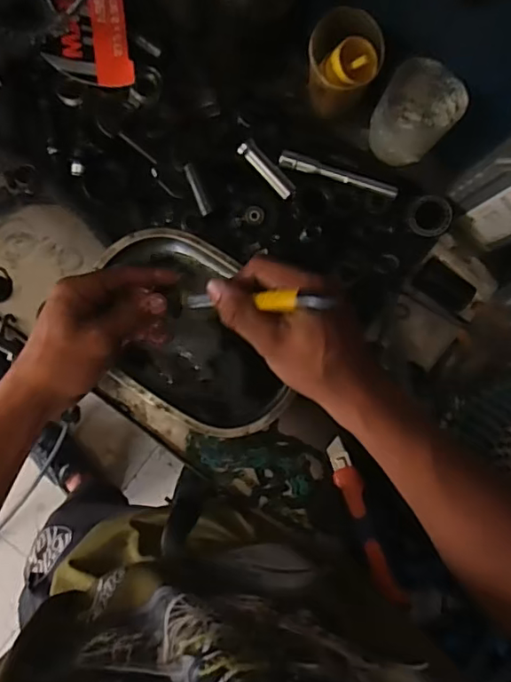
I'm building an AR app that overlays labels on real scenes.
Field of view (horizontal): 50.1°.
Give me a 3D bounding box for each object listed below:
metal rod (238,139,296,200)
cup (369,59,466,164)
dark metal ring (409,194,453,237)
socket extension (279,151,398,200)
[{"bbox_3d":[0.013,-0.172,0.552,0.070,0.019,0.017,41,81,-1],"label":"metal rod"},{"bbox_3d":[0.152,-0.219,0.532,0.058,0.082,0.070,-42,90,-9],"label":"cup"},{"bbox_3d":[0.181,-0.129,0.564,0.042,0.008,0.042,2,96,19],"label":"dark metal ring"},{"bbox_3d":[0.086,-0.170,0.565,0.125,0.012,0.017,14,82,-5],"label":"socket extension"}]

